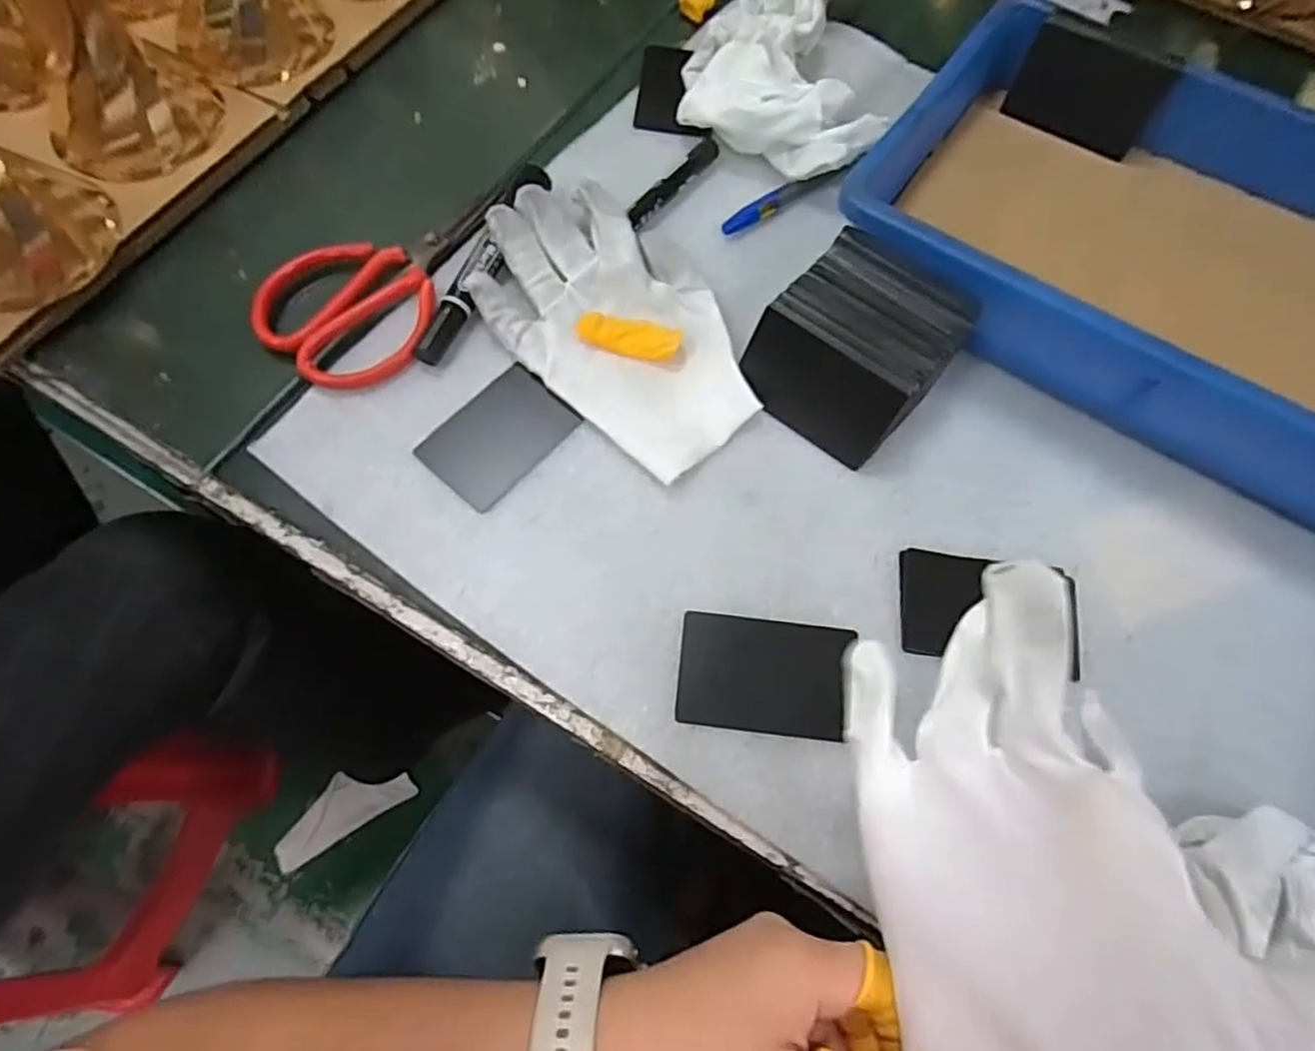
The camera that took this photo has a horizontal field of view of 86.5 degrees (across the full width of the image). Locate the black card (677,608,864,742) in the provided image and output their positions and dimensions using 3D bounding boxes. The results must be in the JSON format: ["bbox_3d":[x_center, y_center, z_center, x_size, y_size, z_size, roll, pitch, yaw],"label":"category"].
[{"bbox_3d":[0.050,0.070,0.330,0.078,0.004,0.052,7,70,1],"label":"black card"}]

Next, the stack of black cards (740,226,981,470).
[{"bbox_3d":[0.104,-0.093,0.370,0.086,0.049,0.095,38,72,12],"label":"stack of black cards"}]

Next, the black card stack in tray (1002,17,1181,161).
[{"bbox_3d":[0.274,-0.279,0.444,0.087,0.056,0.014,31,51,11],"label":"black card stack in tray"}]

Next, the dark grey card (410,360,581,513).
[{"bbox_3d":[-0.084,-0.048,0.372,0.054,0.005,0.074,41,74,12],"label":"dark grey card"}]

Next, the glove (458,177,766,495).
[{"bbox_3d":[-0.024,-0.114,0.392,0.103,0.022,0.183,-42,76,-15],"label":"glove"}]

